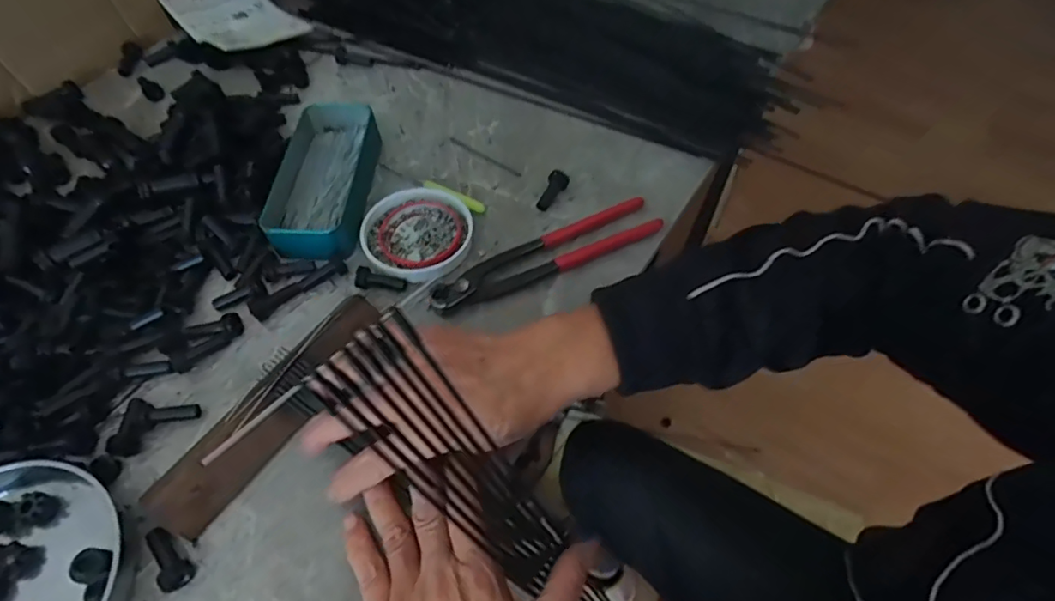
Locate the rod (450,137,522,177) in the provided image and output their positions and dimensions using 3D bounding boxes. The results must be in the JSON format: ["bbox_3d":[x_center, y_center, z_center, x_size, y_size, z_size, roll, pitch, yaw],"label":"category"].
[{"bbox_3d":[-0.040,-0.135,0.523,0.085,0.004,0.006,33,63,20],"label":"rod"}]

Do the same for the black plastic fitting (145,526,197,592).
[{"bbox_3d":[-0.211,0.152,0.329,0.038,0.011,0.018,36,64,21],"label":"black plastic fitting"}]

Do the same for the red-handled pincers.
[{"bbox_3d":[0.018,-0.034,0.443,0.194,0.016,0.041,-26,61,-16],"label":"red-handled pincers"}]

